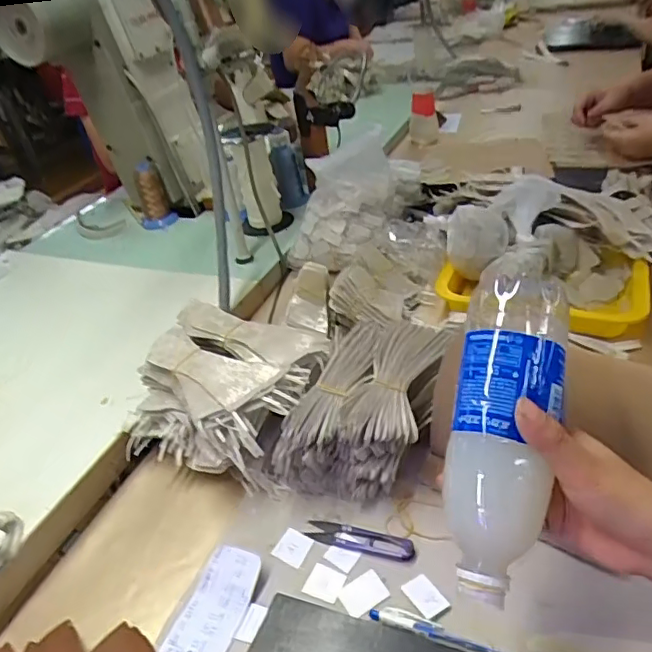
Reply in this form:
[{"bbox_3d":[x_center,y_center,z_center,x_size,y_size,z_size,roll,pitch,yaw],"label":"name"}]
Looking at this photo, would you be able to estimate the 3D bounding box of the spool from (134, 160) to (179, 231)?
[{"bbox_3d":[-0.319,-0.241,1.047,0.060,0.117,0.054,-18,36,-12],"label":"spool"}]

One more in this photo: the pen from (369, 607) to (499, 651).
[{"bbox_3d":[0.097,0.236,0.431,0.132,0.010,0.015,10,40,21],"label":"pen"}]

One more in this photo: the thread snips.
[{"bbox_3d":[0.030,0.189,0.509,0.098,0.009,0.024,8,39,19],"label":"thread snips"}]

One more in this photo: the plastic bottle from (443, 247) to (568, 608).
[{"bbox_3d":[0.114,0.063,0.367,0.062,0.071,0.207,8,73,19],"label":"plastic bottle"}]

